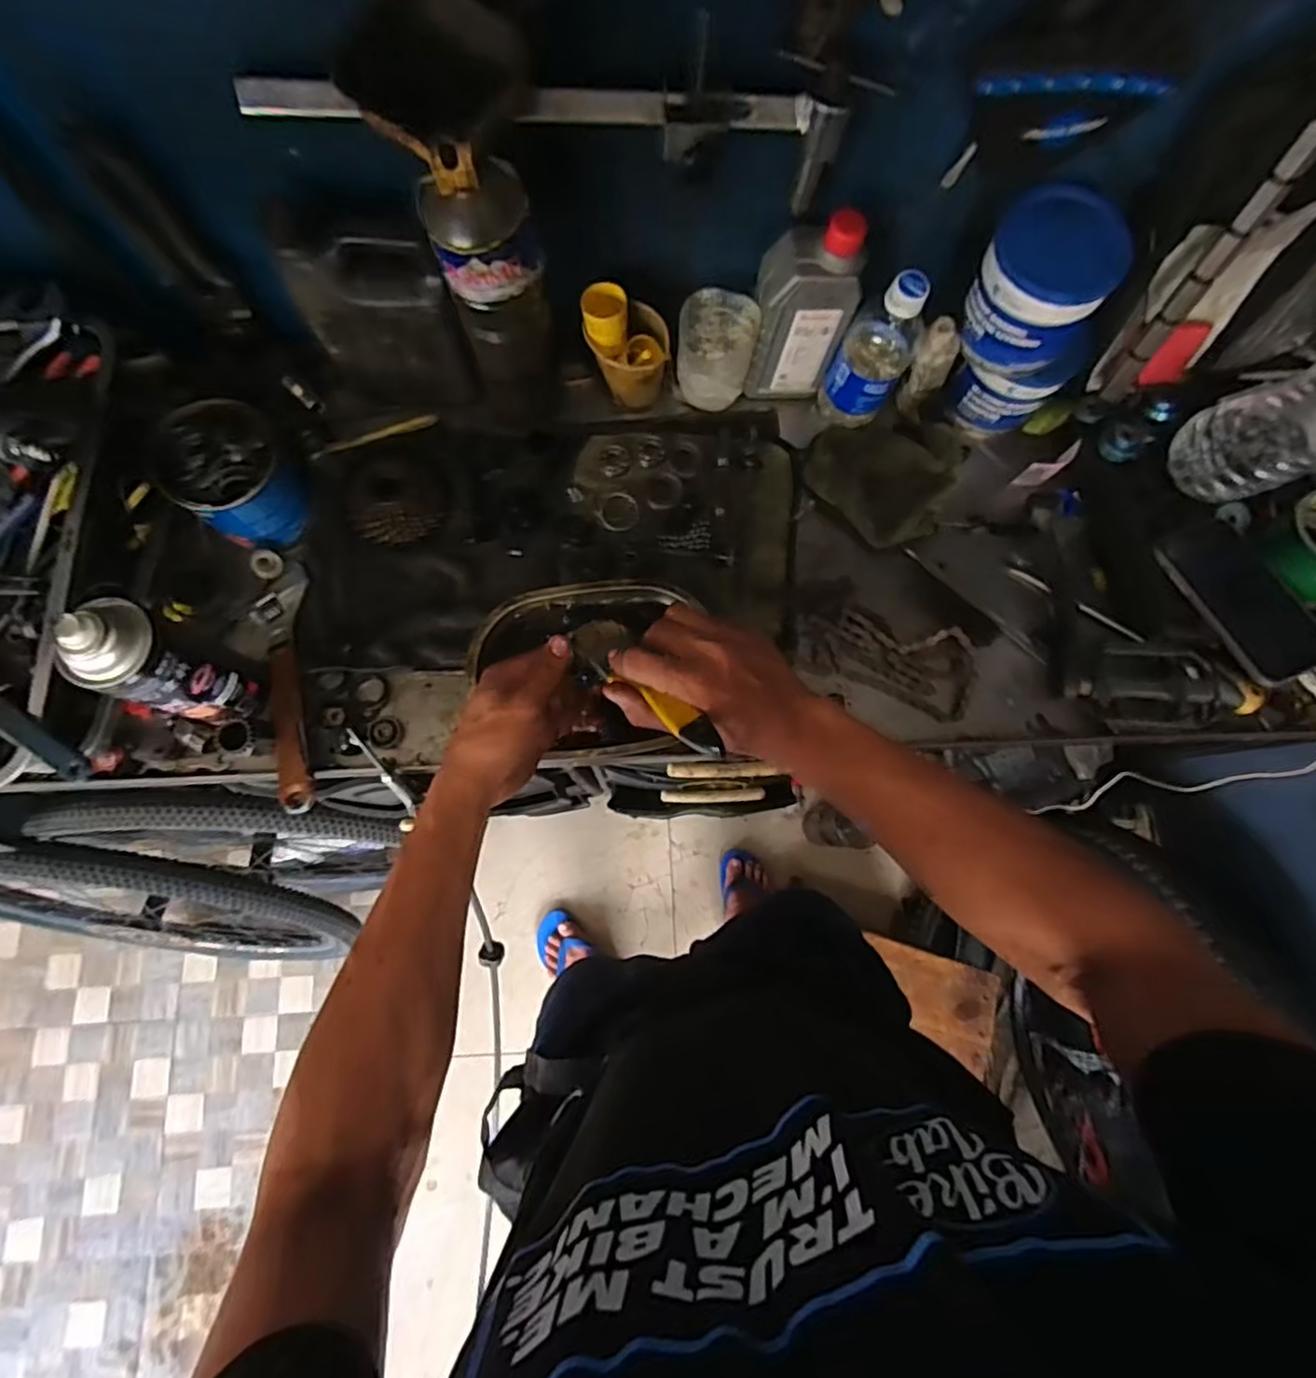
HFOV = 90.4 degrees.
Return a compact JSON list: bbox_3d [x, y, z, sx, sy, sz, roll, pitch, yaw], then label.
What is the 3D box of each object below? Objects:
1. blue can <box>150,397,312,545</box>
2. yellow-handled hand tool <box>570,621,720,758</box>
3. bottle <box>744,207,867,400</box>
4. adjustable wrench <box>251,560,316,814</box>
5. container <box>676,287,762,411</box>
[{"bbox_3d":[-0.369,-0.185,0.580,0.088,0.096,0.094,0,77,-2],"label":"blue can"},{"bbox_3d":[-0.010,-0.006,0.462,0.038,0.015,0.170,-36,45,-9],"label":"yellow-handled hand tool"},{"bbox_3d":[0.128,-0.341,0.592,0.078,0.171,0.052,-3,77,-2],"label":"bottle"},{"bbox_3d":[-0.330,-0.004,0.576,0.045,0.025,0.227,-10,77,-4],"label":"adjustable wrench"},{"bbox_3d":[0.053,-0.318,0.626,0.072,0.089,0.063,9,76,1],"label":"container"}]

